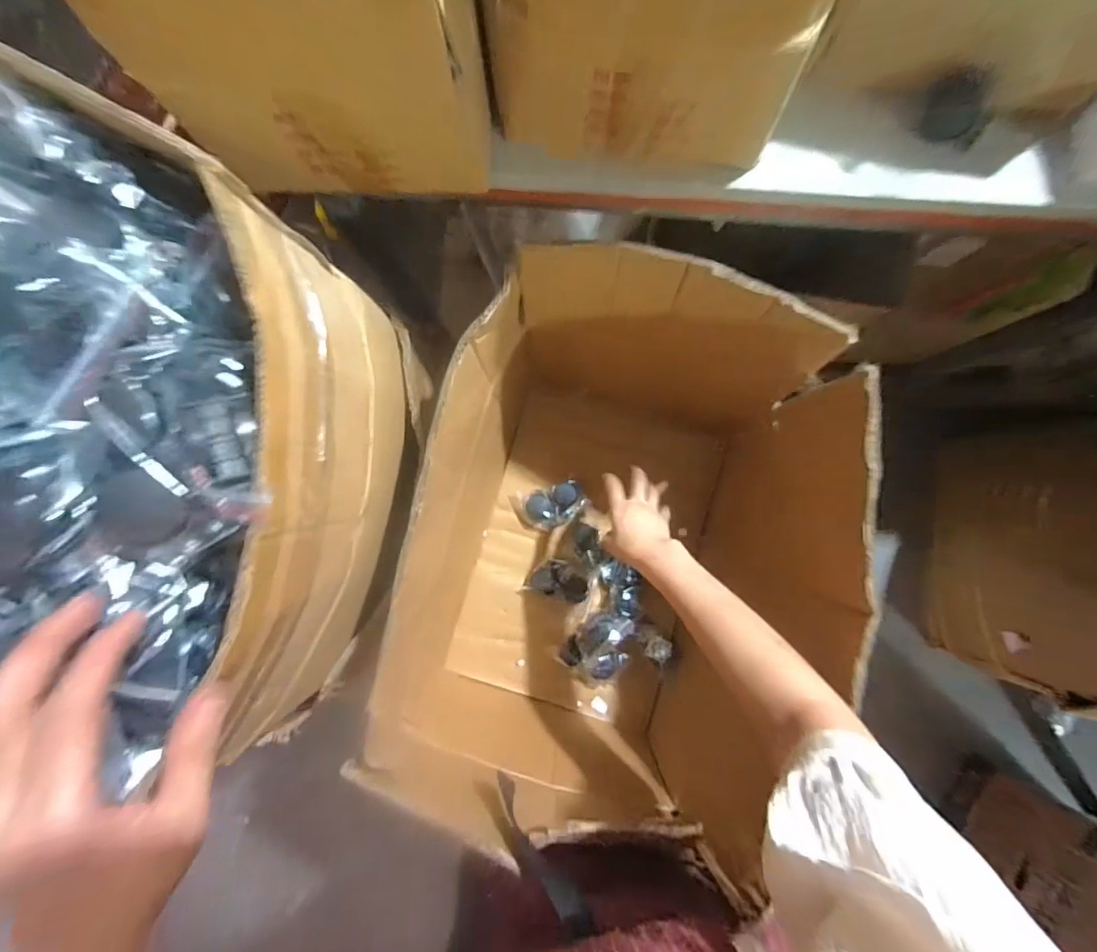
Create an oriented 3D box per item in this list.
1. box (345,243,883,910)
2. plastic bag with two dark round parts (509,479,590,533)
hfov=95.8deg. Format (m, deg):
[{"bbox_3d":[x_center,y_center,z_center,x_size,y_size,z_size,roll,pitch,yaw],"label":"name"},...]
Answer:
[{"bbox_3d":[0.088,0.095,0.719,0.432,0.484,0.612,15,88,4],"label":"box"},{"bbox_3d":[0.004,0.055,0.857,0.124,0.021,0.072,-16,86,2],"label":"plastic bag with two dark round parts"}]

